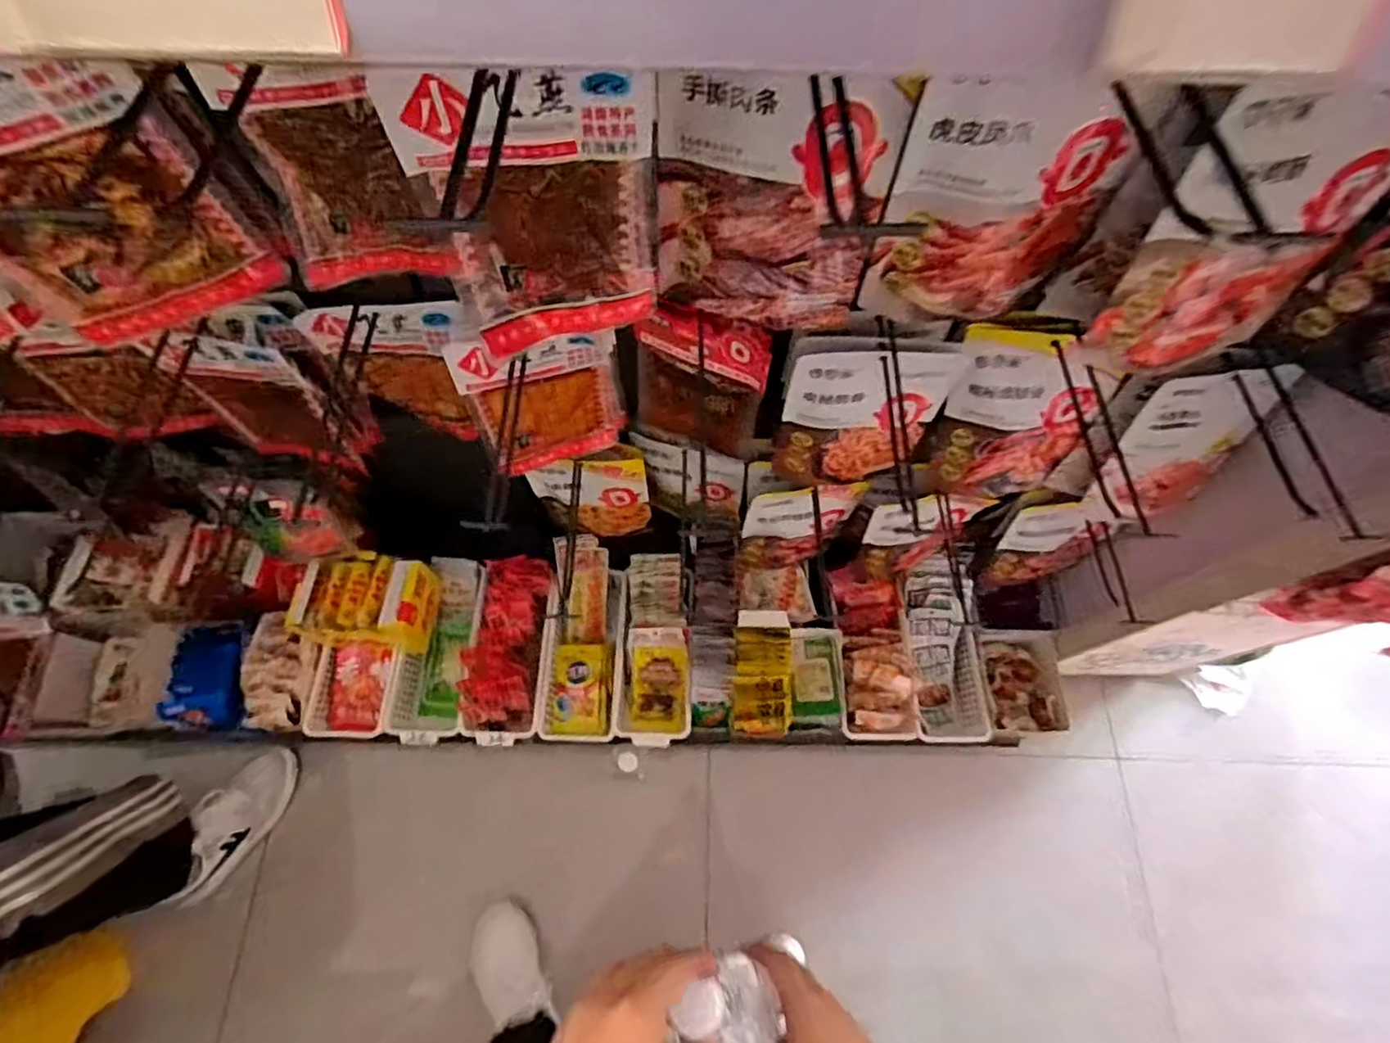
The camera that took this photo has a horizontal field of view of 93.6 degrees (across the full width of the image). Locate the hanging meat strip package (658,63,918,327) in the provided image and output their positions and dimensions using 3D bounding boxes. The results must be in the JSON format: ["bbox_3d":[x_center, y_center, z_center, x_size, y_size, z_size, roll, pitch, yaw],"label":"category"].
[{"bbox_3d":[0.056,-0.240,0.504,0.173,0.184,0.024,10,49,7],"label":"hanging meat strip package"}]

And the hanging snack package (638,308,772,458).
[{"bbox_3d":[0.002,-0.155,0.756,0.151,0.235,0.034,18,68,6],"label":"hanging snack package"}]

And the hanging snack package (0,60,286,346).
[{"bbox_3d":[-0.422,-0.216,0.453,0.162,0.209,0.016,-23,70,-10],"label":"hanging snack package"}]

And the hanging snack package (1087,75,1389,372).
[{"bbox_3d":[0.409,-0.197,0.478,0.160,0.227,0.033,-4,57,-2],"label":"hanging snack package"}]

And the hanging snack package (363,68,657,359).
[{"bbox_3d":[-0.098,-0.204,0.442,0.151,0.196,0.046,-20,69,-9],"label":"hanging snack package"}]

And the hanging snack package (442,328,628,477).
[{"bbox_3d":[-0.168,-0.134,0.760,0.171,0.226,0.039,-16,69,-8],"label":"hanging snack package"}]

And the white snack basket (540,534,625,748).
[{"bbox_3d":[-0.191,0.199,1.134,0.127,0.099,0.339,2,85,-1],"label":"white snack basket"}]

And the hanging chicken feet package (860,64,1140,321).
[{"bbox_3d":[0.228,-0.233,0.490,0.160,0.197,0.031,2,67,0],"label":"hanging chicken feet package"}]

